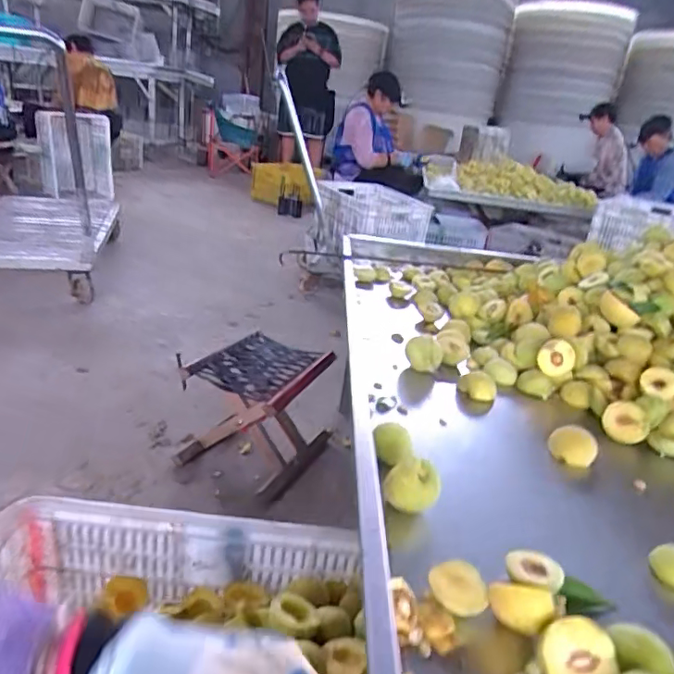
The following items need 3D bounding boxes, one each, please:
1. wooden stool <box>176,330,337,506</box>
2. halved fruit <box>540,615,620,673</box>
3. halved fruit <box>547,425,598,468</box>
[{"bbox_3d":[-0.181,0.166,1.229,0.279,0.247,0.256,16,26,18],"label":"wooden stool"},{"bbox_3d":[0.188,0.253,0.425,0.055,0.020,0.055,1,65,-2],"label":"halved fruit"},{"bbox_3d":[0.328,0.152,0.745,0.063,0.033,0.052,20,28,26],"label":"halved fruit"}]

